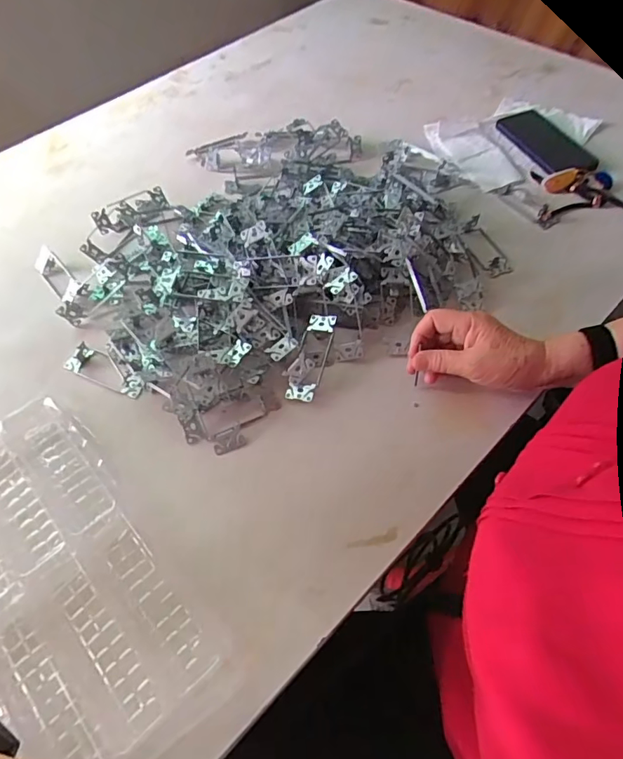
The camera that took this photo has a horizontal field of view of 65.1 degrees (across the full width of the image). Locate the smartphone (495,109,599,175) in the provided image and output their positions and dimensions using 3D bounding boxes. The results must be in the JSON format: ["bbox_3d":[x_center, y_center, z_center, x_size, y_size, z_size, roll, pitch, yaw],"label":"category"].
[{"bbox_3d":[0.363,-0.364,0.747,0.092,0.010,0.166,-23,59,-13],"label":"smartphone"}]

